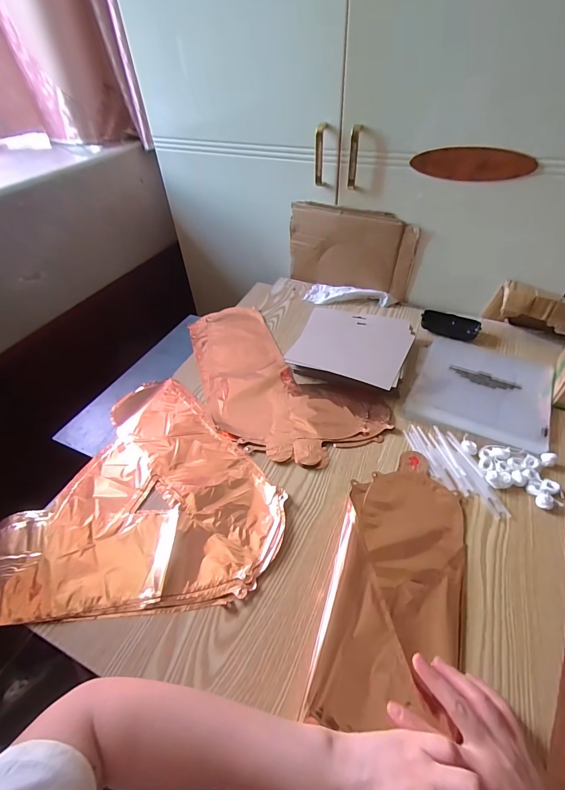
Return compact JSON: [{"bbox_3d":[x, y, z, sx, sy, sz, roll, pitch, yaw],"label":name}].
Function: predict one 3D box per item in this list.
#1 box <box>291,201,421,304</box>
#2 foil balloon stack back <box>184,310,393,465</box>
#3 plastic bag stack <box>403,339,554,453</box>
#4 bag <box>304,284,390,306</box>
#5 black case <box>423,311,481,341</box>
[{"bbox_3d":[0.143,-0.311,0.771,0.268,0.163,0.037,22,51,23],"label":"box"},{"bbox_3d":[-0.043,-0.035,0.649,0.221,0.008,0.450,-31,52,-24],"label":"foil balloon stack back"},{"bbox_3d":[0.337,-0.016,0.605,0.200,0.015,0.217,19,50,20],"label":"plastic bag stack"},{"bbox_3d":[0.143,-0.224,0.801,0.176,0.026,0.066,14,48,17],"label":"bag"},{"bbox_3d":[0.335,-0.138,0.714,0.107,0.027,0.043,14,48,17],"label":"black case"}]

